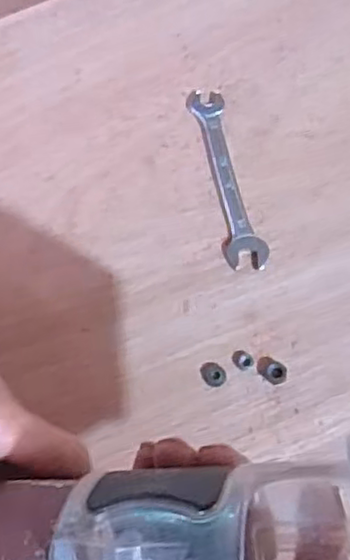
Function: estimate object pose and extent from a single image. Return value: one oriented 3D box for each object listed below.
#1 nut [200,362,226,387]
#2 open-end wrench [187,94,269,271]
[{"bbox_3d":[0.023,0.058,0.404,0.016,0.005,0.013,33,76,12],"label":"nut"},{"bbox_3d":[0.034,-0.070,0.438,0.026,0.006,0.131,-12,72,-2],"label":"open-end wrench"}]

